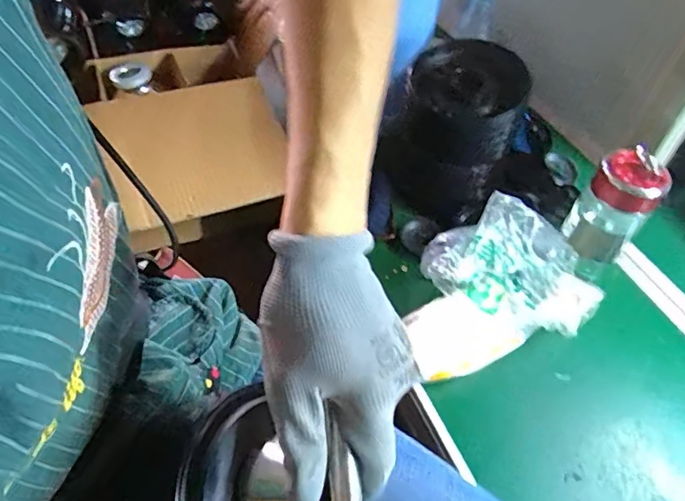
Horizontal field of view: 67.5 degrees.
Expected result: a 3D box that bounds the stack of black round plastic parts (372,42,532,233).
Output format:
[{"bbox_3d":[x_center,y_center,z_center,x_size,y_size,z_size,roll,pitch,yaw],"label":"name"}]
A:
[{"bbox_3d":[0.142,-0.157,0.664,0.147,0.170,0.126,23,52,14],"label":"stack of black round plastic parts"}]

